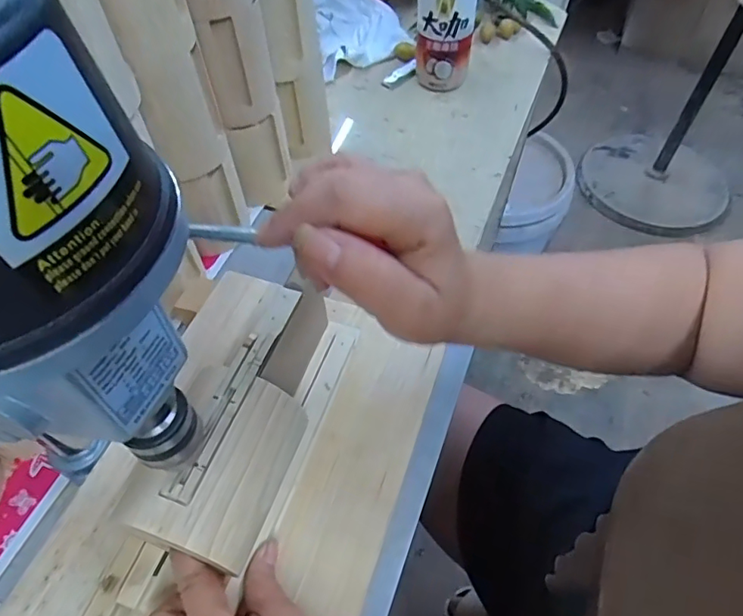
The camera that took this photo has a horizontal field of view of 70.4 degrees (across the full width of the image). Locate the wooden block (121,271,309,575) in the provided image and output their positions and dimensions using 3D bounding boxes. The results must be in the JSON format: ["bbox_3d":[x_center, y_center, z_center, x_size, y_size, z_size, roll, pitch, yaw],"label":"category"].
[{"bbox_3d":[-0.086,0.088,0.303,0.064,0.037,0.099,15,56,11],"label":"wooden block"}]

